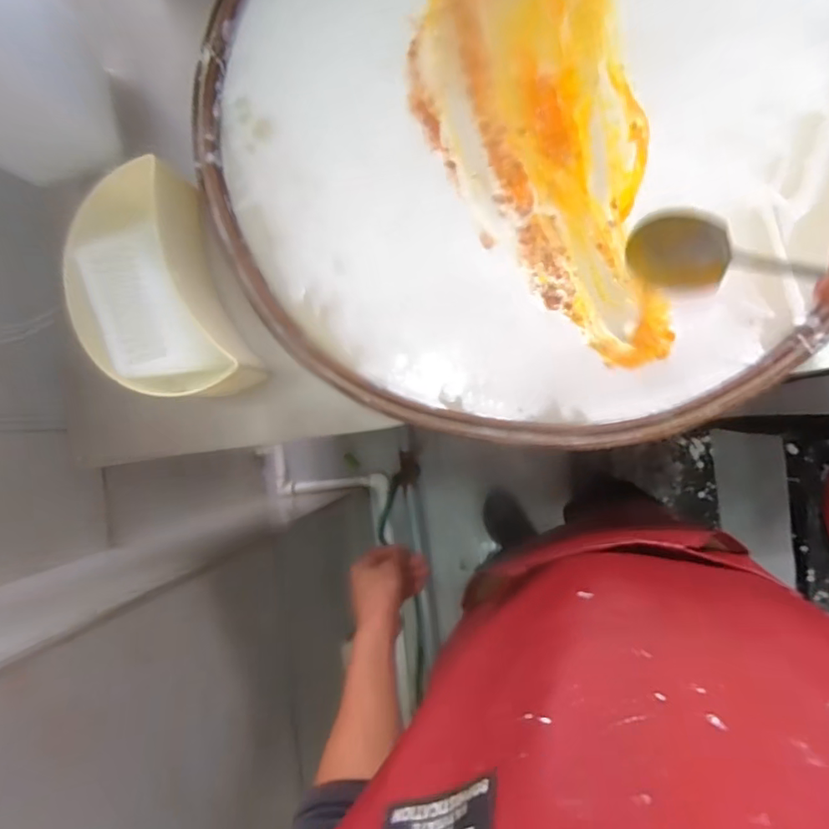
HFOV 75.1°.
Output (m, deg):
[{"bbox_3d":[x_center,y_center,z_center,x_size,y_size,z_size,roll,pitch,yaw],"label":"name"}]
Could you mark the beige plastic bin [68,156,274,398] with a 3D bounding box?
[{"bbox_3d":[-0.267,-0.127,0.585,0.109,0.140,0.231,-17,87,9],"label":"beige plastic bin"}]

